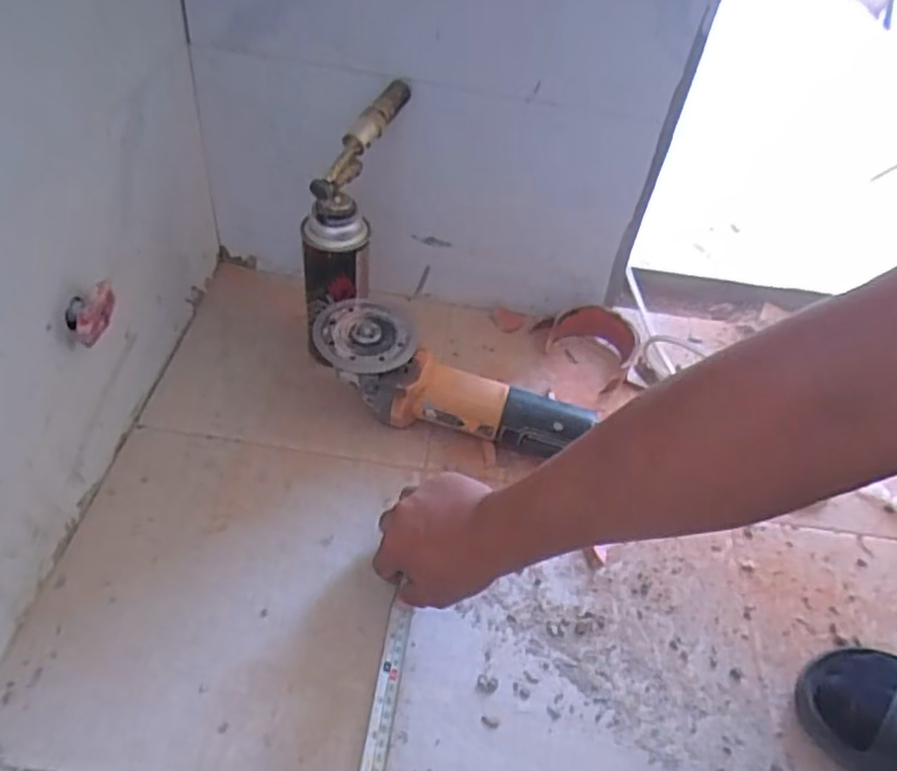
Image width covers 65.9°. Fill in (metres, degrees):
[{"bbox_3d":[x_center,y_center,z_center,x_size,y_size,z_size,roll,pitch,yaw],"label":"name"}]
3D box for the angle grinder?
[{"bbox_3d":[-0.003,0.012,0.682,0.279,0.098,0.087,21,48,13],"label":"angle grinder"}]

